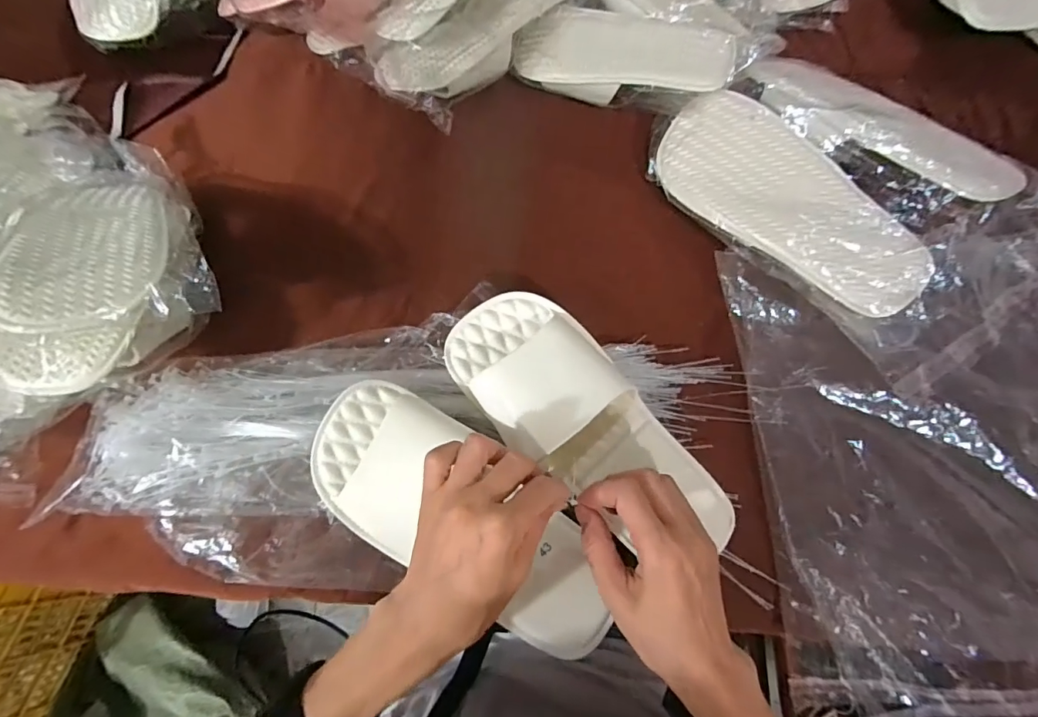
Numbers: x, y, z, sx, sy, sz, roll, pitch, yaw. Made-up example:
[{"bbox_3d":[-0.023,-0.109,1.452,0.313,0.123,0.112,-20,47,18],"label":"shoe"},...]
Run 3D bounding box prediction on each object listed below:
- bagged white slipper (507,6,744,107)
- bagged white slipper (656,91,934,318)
[{"bbox_3d":[0.109,-0.327,0.489,0.228,0.029,0.097,6,84,10],"label":"bagged white slipper"},{"bbox_3d":[0.246,-0.141,0.438,0.110,0.050,0.262,-39,70,9],"label":"bagged white slipper"}]

